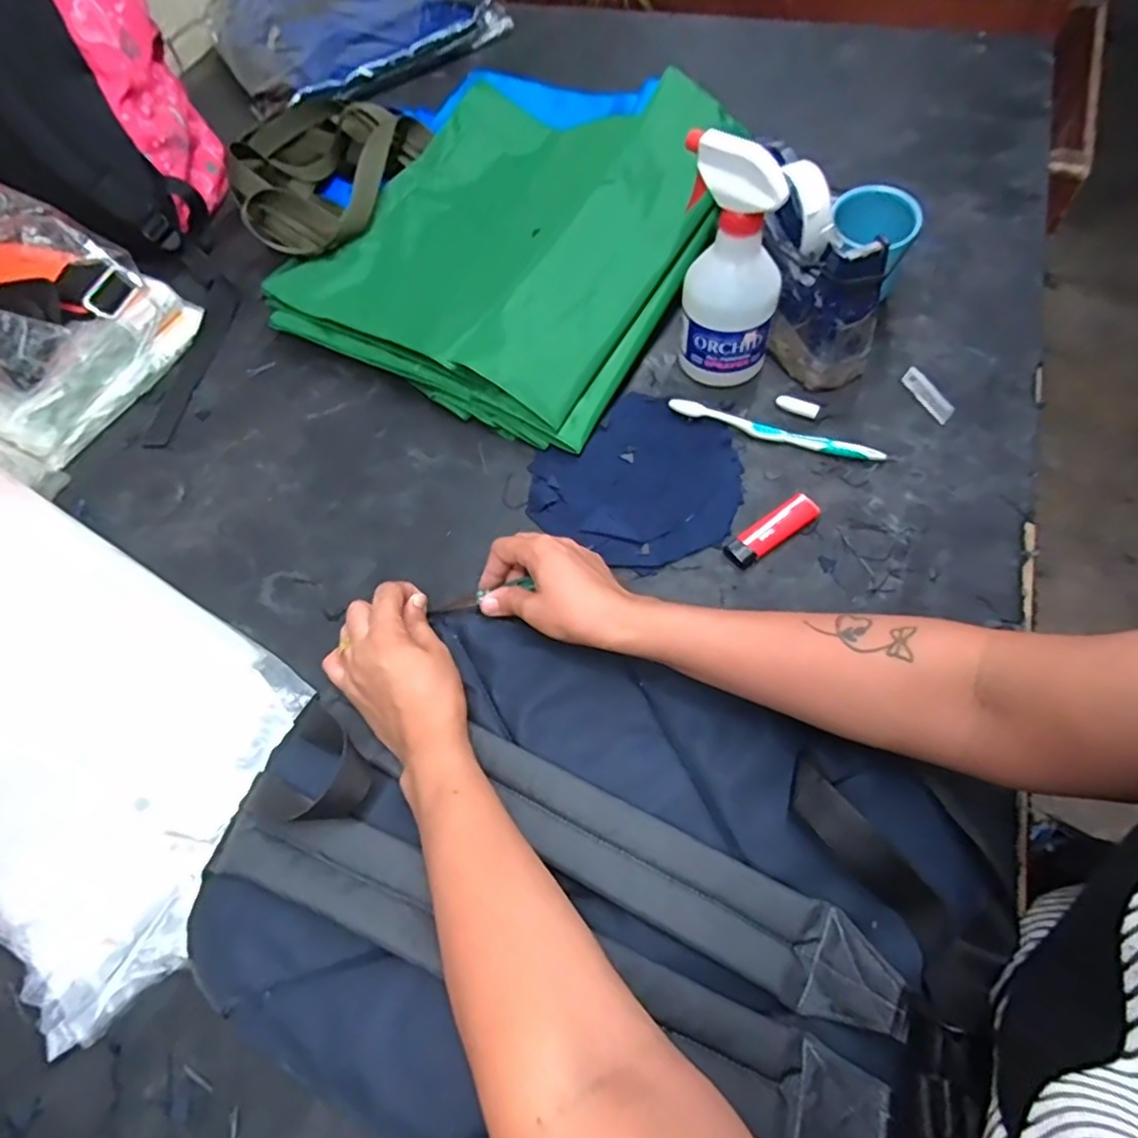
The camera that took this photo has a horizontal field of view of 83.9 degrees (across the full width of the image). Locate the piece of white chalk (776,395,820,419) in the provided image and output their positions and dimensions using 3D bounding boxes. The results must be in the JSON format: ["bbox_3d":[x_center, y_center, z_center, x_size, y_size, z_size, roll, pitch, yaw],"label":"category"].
[{"bbox_3d":[0.200,-0.144,0.553,0.037,0.010,0.011,28,67,20],"label":"piece of white chalk"}]

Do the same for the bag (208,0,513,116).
[{"bbox_3d":[-0.347,-0.840,0.952,0.370,0.063,0.395,-33,63,-12],"label":"bag"}]

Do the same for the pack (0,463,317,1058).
[{"bbox_3d":[-0.421,0.066,0.466,0.495,0.038,0.227,31,67,16],"label":"pack"}]

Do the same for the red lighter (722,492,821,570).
[{"bbox_3d":[0.158,-0.032,0.495,0.080,0.015,0.027,-34,63,-13],"label":"red lighter"}]

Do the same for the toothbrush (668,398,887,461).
[{"bbox_3d":[0.174,-0.118,0.540,0.179,0.015,0.014,15,64,14],"label":"toothbrush"}]

